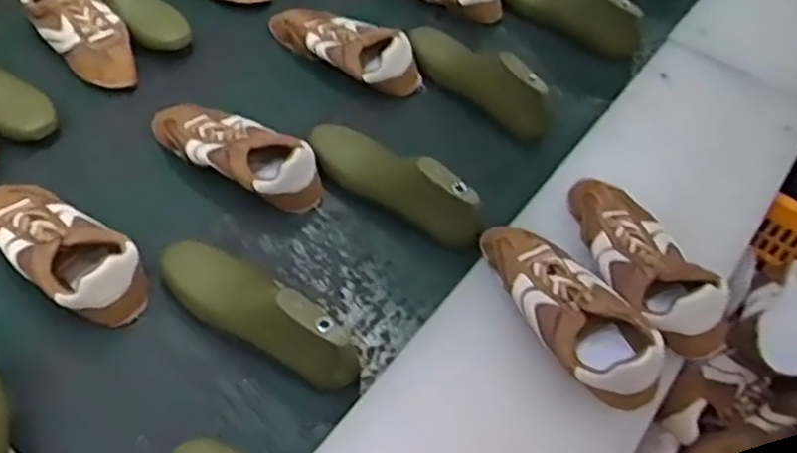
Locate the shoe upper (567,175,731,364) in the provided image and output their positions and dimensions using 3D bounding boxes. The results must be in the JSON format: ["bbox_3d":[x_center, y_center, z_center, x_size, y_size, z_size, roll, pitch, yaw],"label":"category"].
[{"bbox_3d":[0.281,0.032,0.837,0.096,0.075,0.248,-12,55,-15],"label":"shoe upper"}]

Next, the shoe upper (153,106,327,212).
[{"bbox_3d":[-0.212,-0.100,0.947,0.252,0.066,0.098,27,54,14],"label":"shoe upper"}]

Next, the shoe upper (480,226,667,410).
[{"bbox_3d":[0.177,0.080,0.784,0.112,0.067,0.250,-31,61,-26],"label":"shoe upper"}]

